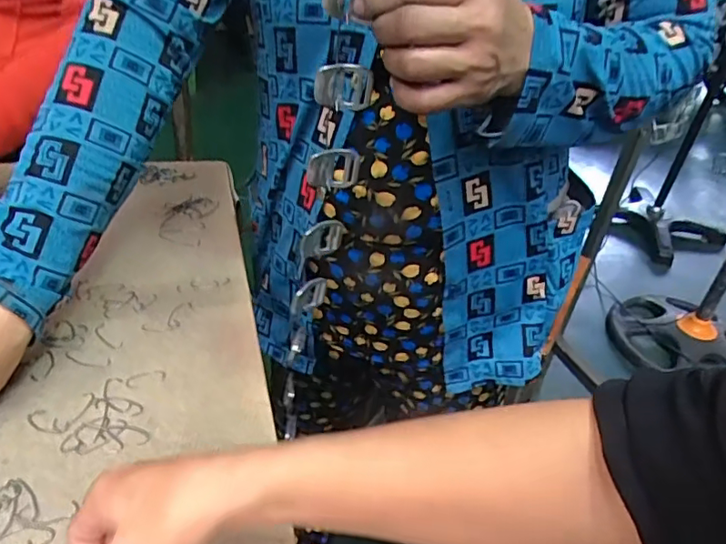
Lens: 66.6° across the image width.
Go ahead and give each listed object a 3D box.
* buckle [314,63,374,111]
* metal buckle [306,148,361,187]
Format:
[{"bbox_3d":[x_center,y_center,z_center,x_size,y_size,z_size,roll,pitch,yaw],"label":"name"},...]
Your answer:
[{"bbox_3d":[-0.012,-0.124,0.367,0.039,0.034,0.012,1,45,-18],"label":"buckle"},{"bbox_3d":[-0.020,-0.074,0.393,0.039,0.029,0.007,-11,38,-21],"label":"metal buckle"}]

